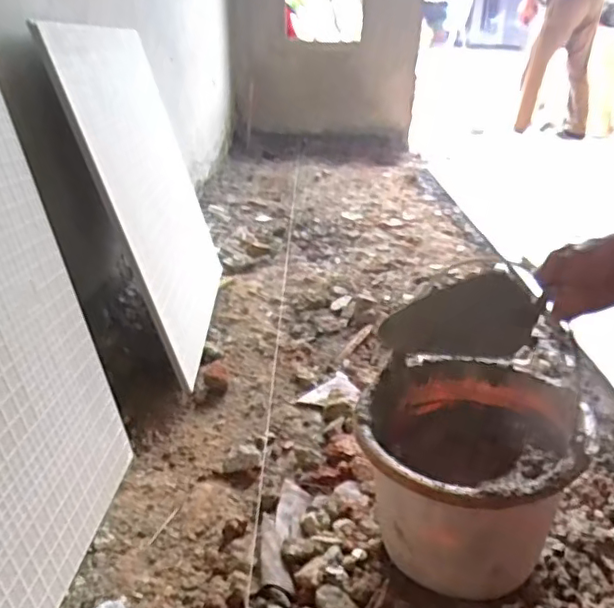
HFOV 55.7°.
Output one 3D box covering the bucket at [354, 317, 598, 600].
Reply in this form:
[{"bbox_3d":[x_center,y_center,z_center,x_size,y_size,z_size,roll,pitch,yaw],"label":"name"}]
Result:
[{"bbox_3d":[0.191,0.197,0.691,0.255,0.178,0.262,1,26,0],"label":"bucket"}]

